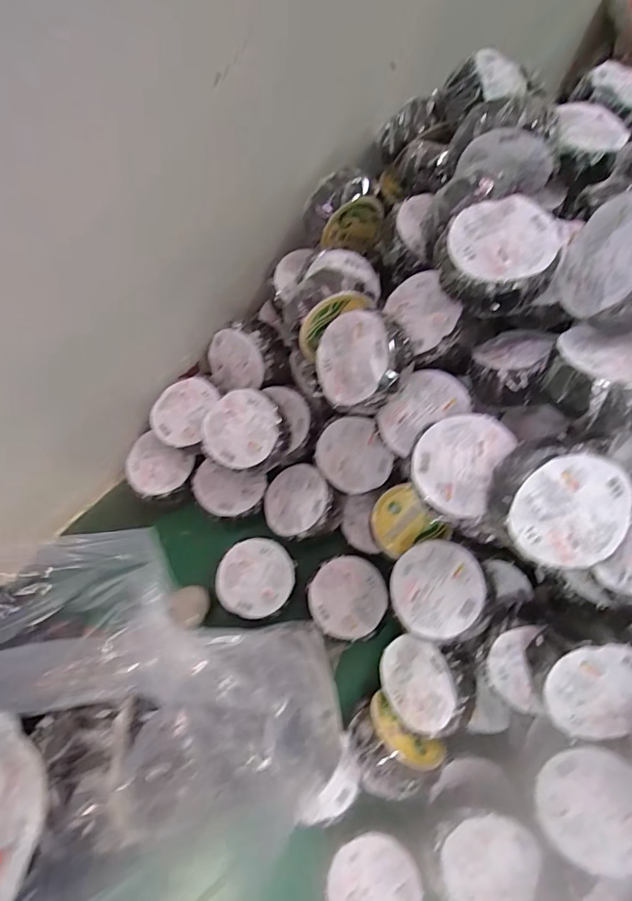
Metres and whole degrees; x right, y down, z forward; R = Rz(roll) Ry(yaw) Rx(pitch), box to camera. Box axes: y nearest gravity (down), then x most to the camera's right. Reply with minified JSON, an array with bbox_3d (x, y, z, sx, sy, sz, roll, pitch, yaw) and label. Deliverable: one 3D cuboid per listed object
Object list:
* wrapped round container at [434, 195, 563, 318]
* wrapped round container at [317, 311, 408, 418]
[{"bbox_3d":[0.285,-0.306,0.729,0.164,0.098,0.155,-1,66,3],"label":"wrapped round container"},{"bbox_3d":[0.079,-0.156,0.805,0.053,0.172,0.167,-2,49,-47],"label":"wrapped round container"}]

